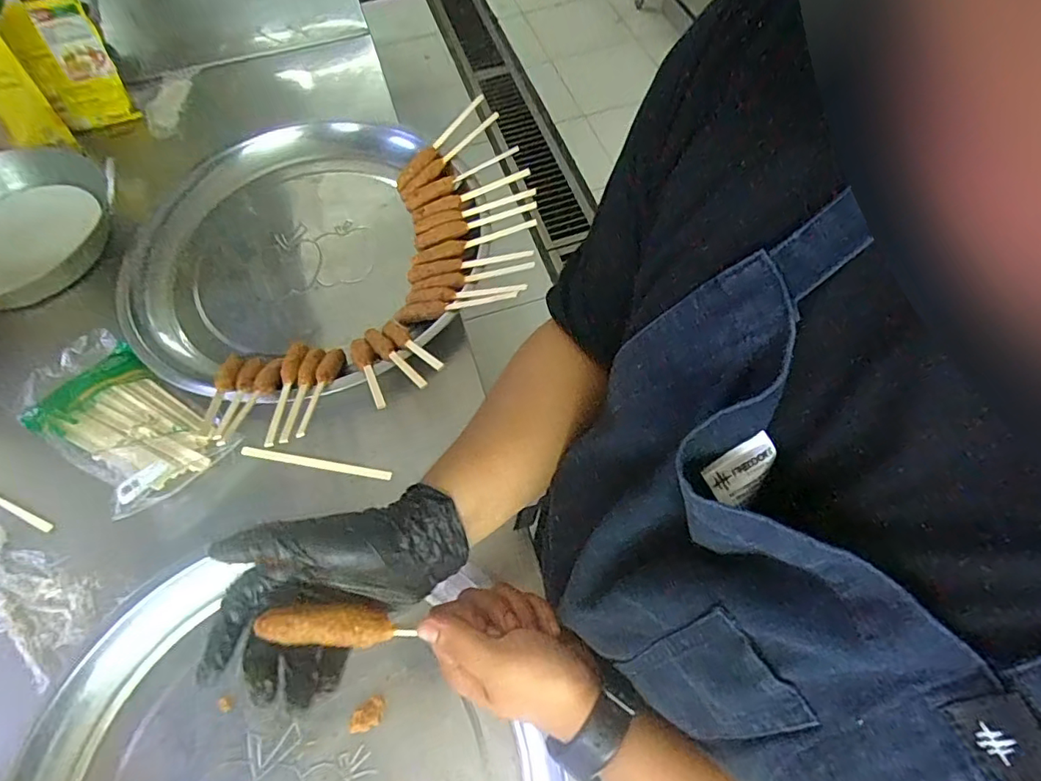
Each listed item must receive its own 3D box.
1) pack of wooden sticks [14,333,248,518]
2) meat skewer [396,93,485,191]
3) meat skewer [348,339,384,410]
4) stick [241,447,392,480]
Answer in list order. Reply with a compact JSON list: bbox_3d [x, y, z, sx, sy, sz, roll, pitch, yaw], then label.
[{"bbox_3d":[-0.465,0.034,0.625,0.274,0.043,0.134,31,68,18],"label":"pack of wooden sticks"},{"bbox_3d":[-0.118,-0.361,0.783,0.176,0.014,0.028,-45,67,4],"label":"meat skewer"},{"bbox_3d":[-0.175,-0.026,0.615,0.027,0.018,0.129,-25,47,-10],"label":"meat skewer"},{"bbox_3d":[-0.231,0.082,0.606,0.179,0.008,0.010,9,63,8],"label":"stick"}]

